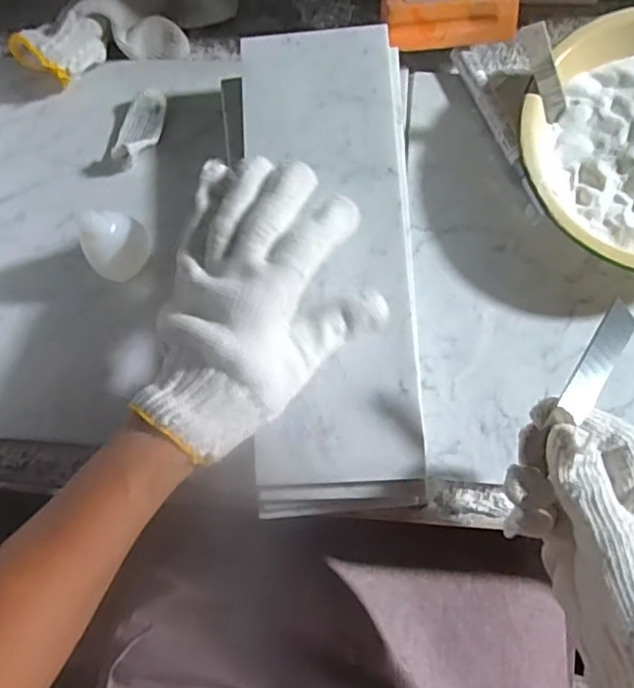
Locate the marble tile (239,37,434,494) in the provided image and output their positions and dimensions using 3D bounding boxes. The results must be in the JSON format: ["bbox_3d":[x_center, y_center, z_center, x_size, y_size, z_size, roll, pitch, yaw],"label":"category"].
[{"bbox_3d":[0.010,-0.069,0.384,0.107,0.010,0.306,-5,77,1],"label":"marble tile"}]

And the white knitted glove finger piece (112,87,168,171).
[{"bbox_3d":[-0.137,-0.166,0.455,0.031,0.018,0.062,19,75,8],"label":"white knitted glove finger piece"}]

